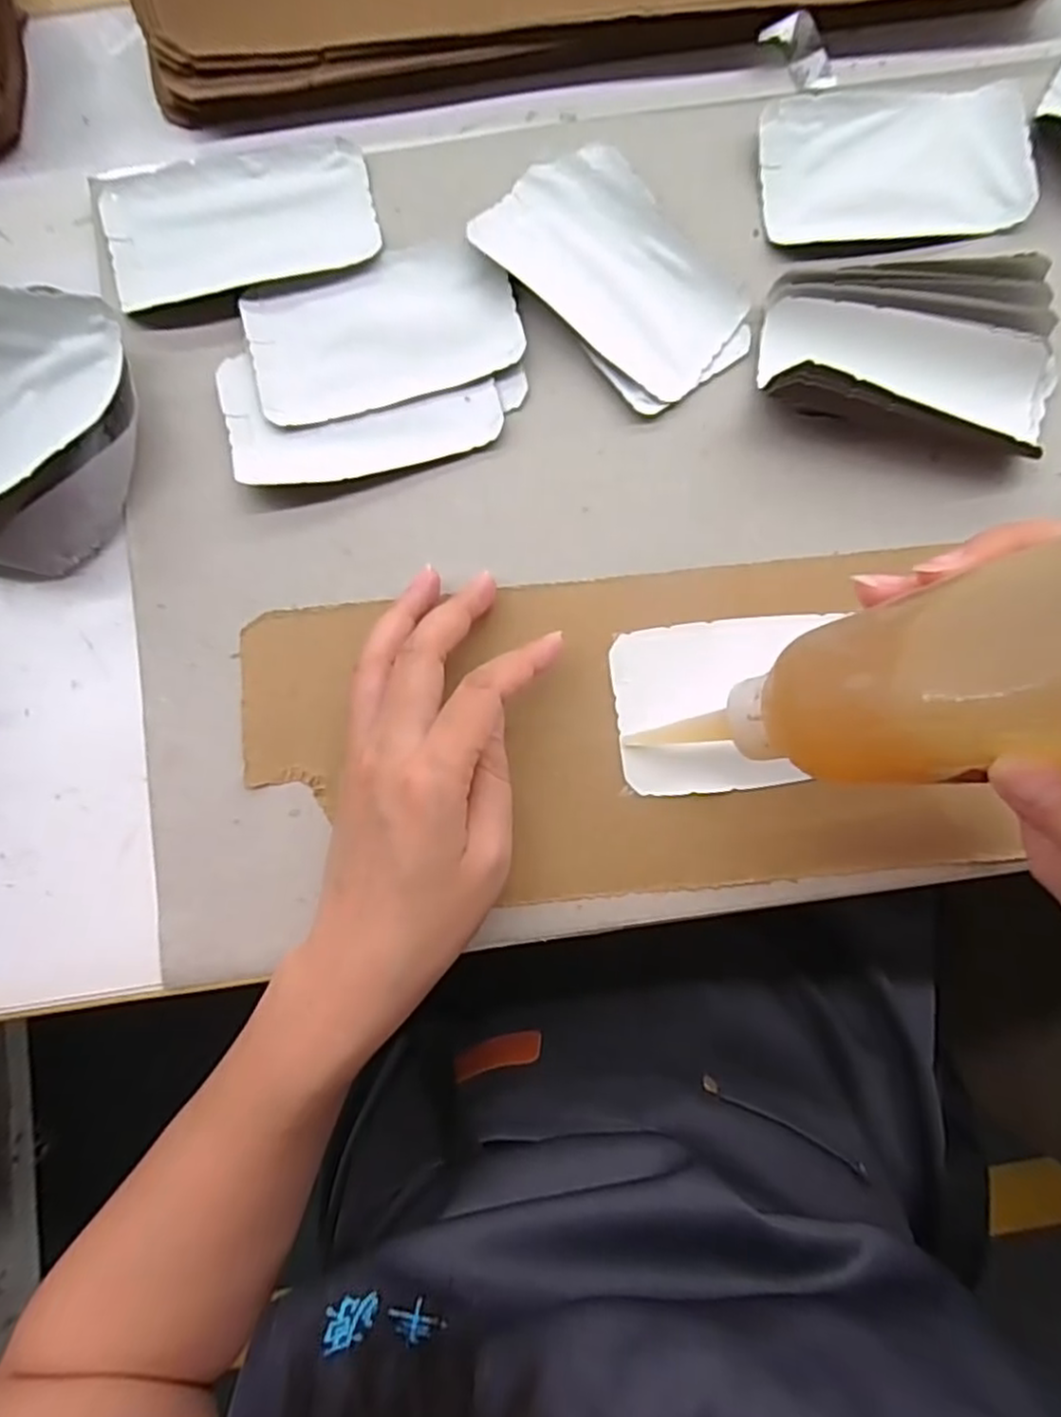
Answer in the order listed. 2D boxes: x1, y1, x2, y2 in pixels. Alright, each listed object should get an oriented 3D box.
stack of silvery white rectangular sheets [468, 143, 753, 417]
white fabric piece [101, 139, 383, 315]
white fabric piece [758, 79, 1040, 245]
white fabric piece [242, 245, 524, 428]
[{"bbox_3d":[0.037,-0.192,0.311,0.076,0.013,0.120,-39,86,-2],"label":"stack of silvery white rectangular sheets"},{"bbox_3d":[-0.130,-0.220,0.316,0.116,0.004,0.065,-15,85,-1],"label":"white fabric piece"},{"bbox_3d":[0.164,-0.249,0.319,0.116,0.011,0.068,-2,85,0],"label":"white fabric piece"},{"bbox_3d":[-0.065,-0.169,0.313,0.116,0.004,0.066,-15,85,-1],"label":"white fabric piece"}]

